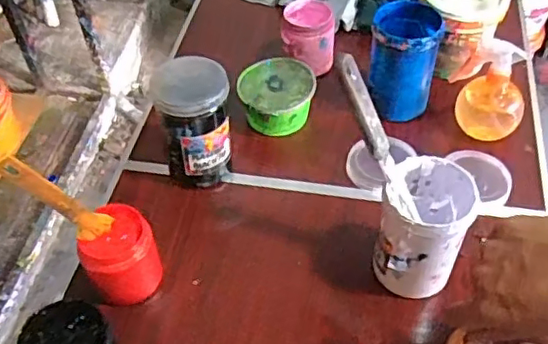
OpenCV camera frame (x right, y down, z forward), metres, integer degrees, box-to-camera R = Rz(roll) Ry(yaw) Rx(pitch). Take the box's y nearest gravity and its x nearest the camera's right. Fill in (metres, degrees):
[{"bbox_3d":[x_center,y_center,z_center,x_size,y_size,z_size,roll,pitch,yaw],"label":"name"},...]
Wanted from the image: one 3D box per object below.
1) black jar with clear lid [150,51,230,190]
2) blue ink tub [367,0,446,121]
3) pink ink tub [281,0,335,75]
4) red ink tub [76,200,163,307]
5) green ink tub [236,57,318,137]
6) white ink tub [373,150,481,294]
[{"bbox_3d":[-0.102,-0.065,0.792,0.098,0.157,0.092,-11,50,-6],"label":"black jar with clear lid"},{"bbox_3d":[0.190,-0.163,0.875,0.093,0.157,0.095,-1,50,1],"label":"blue ink tub"},{"bbox_3d":[0.058,-0.220,0.958,0.086,0.082,0.088,2,50,5],"label":"pink ink tub"},{"bbox_3d":[-0.177,0.098,0.688,0.079,0.093,0.078,-1,50,1],"label":"red ink tub"},{"bbox_3d":[0.004,-0.115,0.888,0.110,0.058,0.111,-1,50,1],"label":"green ink tub"},{"bbox_3d":[0.166,0.062,0.668,0.088,0.137,0.100,14,52,14],"label":"white ink tub"}]

